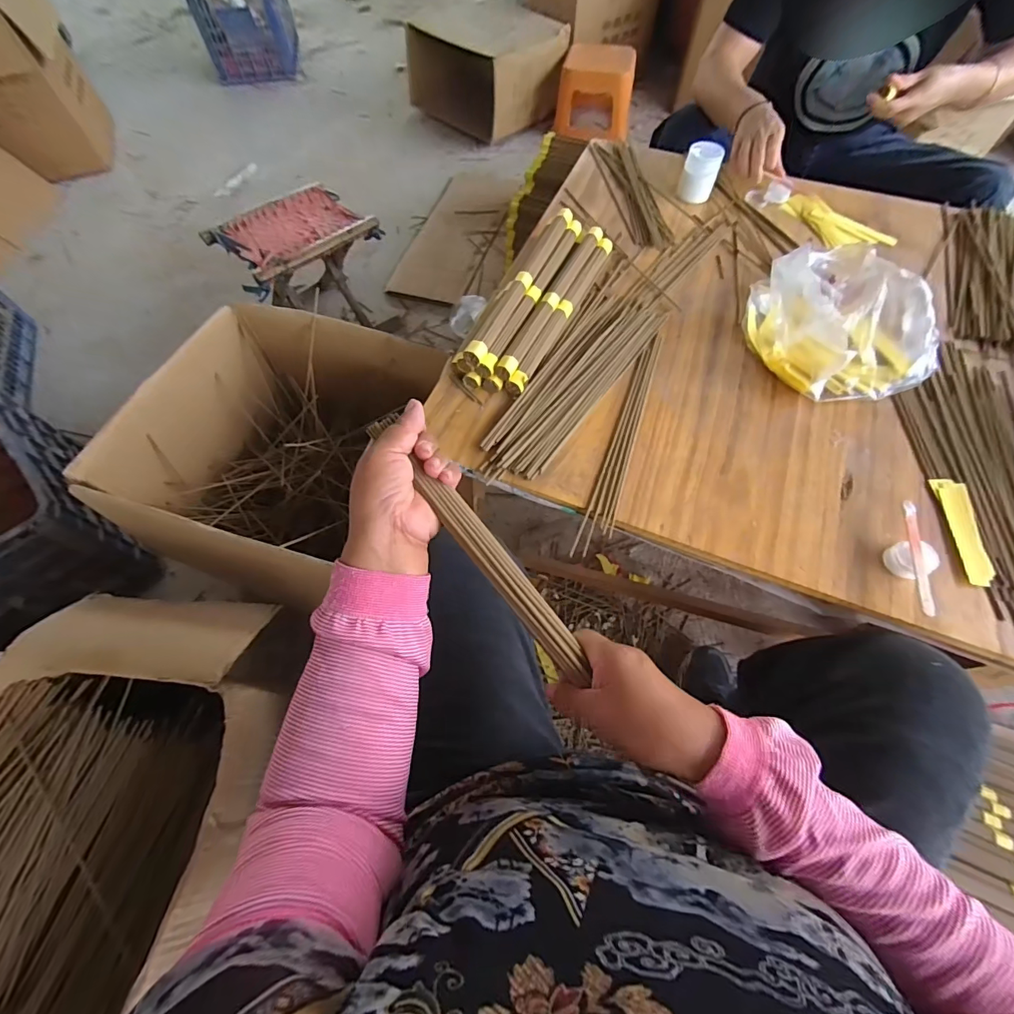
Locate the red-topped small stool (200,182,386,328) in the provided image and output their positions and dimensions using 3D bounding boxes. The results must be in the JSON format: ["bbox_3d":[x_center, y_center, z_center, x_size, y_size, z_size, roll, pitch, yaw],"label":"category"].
[{"bbox_3d":[-0.495,-0.584,1.125,0.328,0.263,0.244,-40,69,-17],"label":"red-topped small stool"}]

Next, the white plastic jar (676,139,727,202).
[{"bbox_3d":[0.320,-0.555,0.735,0.056,0.064,0.046,21,65,11],"label":"white plastic jar"}]

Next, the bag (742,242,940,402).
[{"bbox_3d":[0.422,-0.244,0.557,0.197,0.104,0.213,-19,64,-9],"label":"bag"}]

